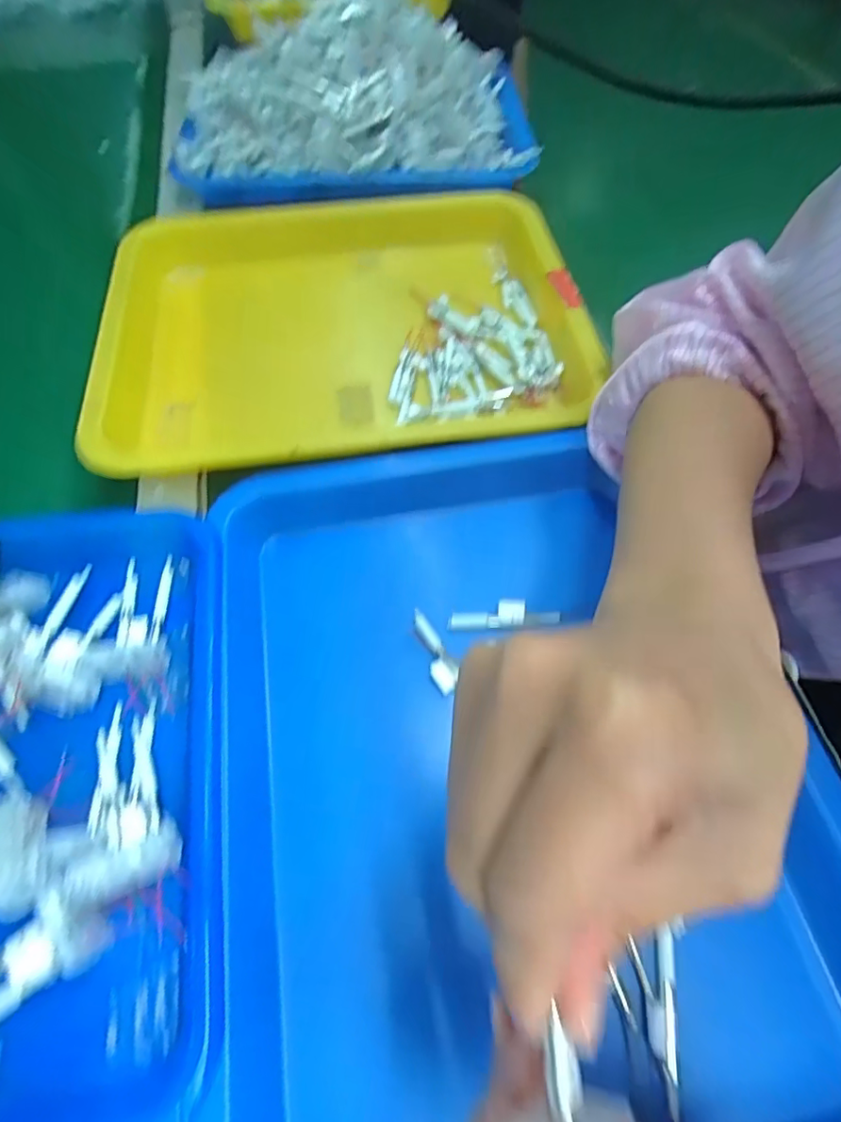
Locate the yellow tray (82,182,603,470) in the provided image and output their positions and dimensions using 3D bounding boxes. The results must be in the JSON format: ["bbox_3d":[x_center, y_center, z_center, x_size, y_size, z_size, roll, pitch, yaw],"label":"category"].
[{"bbox_3d":[-0.050,-0.171,0.396,0.328,0.054,0.275,-5,60,-2],"label":"yellow tray"}]

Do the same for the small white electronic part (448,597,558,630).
[{"bbox_3d":[0.045,0.028,0.285,0.059,0.007,0.014,-4,60,-1],"label":"small white electronic part"}]

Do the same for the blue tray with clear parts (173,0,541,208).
[{"bbox_3d":[-0.059,-0.422,0.475,0.320,0.084,0.184,-5,60,-2],"label":"blue tray with clear parts"}]

